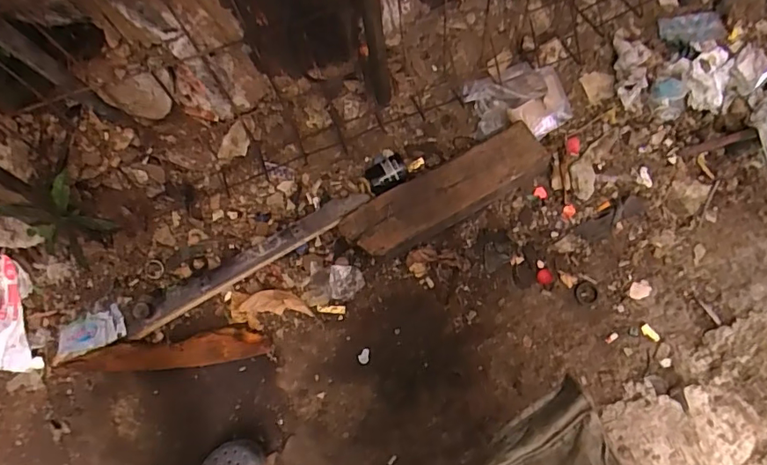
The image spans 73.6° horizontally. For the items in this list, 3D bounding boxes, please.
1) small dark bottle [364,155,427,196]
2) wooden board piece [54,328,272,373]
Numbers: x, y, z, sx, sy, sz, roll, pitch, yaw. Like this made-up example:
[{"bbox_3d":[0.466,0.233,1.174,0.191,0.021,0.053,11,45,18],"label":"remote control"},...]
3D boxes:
[{"bbox_3d":[0.030,-0.138,1.132,0.147,0.036,0.070,-34,67,-11],"label":"small dark bottle"},{"bbox_3d":[-0.455,0.252,1.073,0.428,0.046,0.069,-7,66,-1],"label":"wooden board piece"}]

